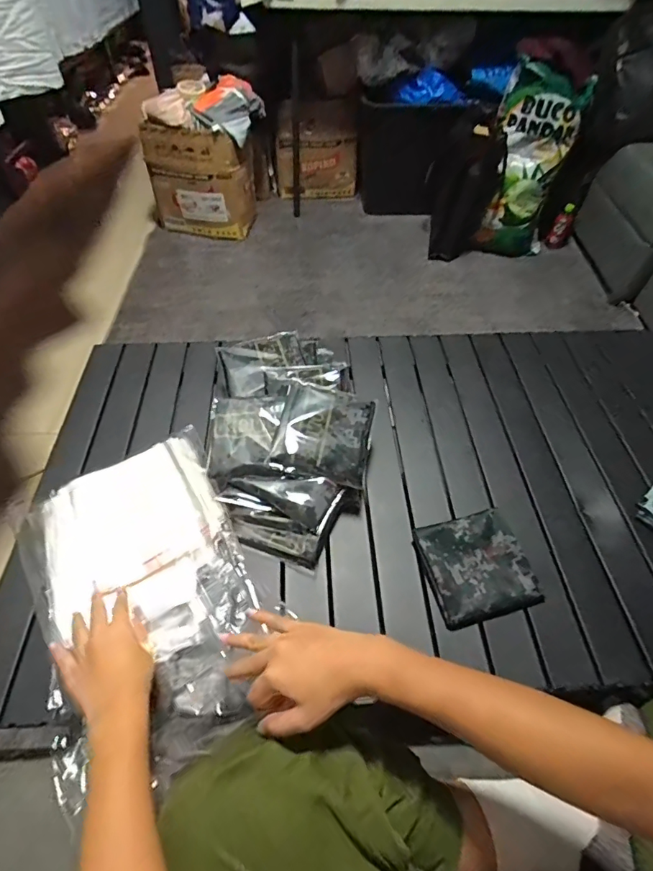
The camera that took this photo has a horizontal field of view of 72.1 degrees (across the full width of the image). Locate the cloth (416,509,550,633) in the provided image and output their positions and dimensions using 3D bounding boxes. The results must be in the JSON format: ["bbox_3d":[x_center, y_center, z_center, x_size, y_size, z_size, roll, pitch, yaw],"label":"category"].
[{"bbox_3d":[0.185,0.162,0.561,0.125,0.024,0.124,-13,53,-11],"label":"cloth"}]

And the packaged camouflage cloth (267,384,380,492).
[{"bbox_3d":[-0.003,-0.005,0.615,0.126,0.032,0.134,9,52,6],"label":"packaged camouflage cloth"}]

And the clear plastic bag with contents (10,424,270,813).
[{"bbox_3d":[-0.213,0.174,0.542,0.240,0.033,0.384,-27,57,-20],"label":"clear plastic bag with contents"}]

